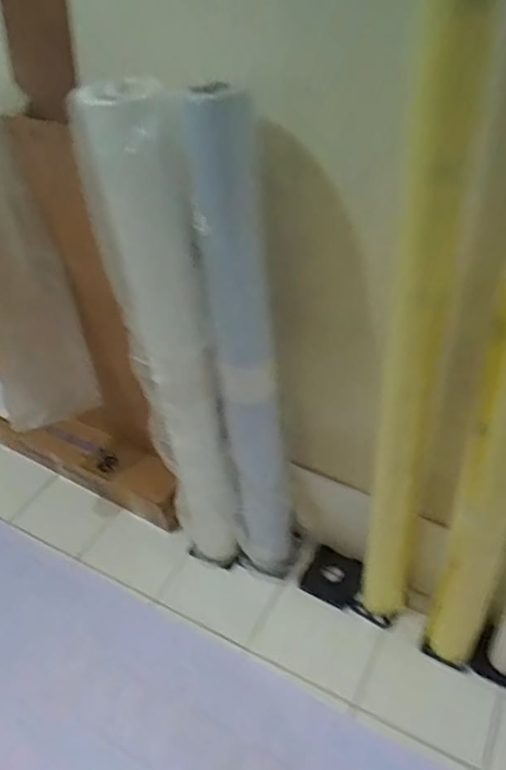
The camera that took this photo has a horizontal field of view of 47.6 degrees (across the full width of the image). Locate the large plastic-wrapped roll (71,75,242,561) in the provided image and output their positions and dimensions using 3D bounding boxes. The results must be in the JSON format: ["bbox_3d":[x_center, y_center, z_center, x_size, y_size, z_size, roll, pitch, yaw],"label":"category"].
[{"bbox_3d":[-0.155,0.004,1.244,0.155,1.187,0.144,-3,41,3],"label":"large plastic-wrapped roll"}]

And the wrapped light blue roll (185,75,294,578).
[{"bbox_3d":[-0.003,0.010,1.226,0.137,1.157,0.108,-8,41,-3],"label":"wrapped light blue roll"}]

